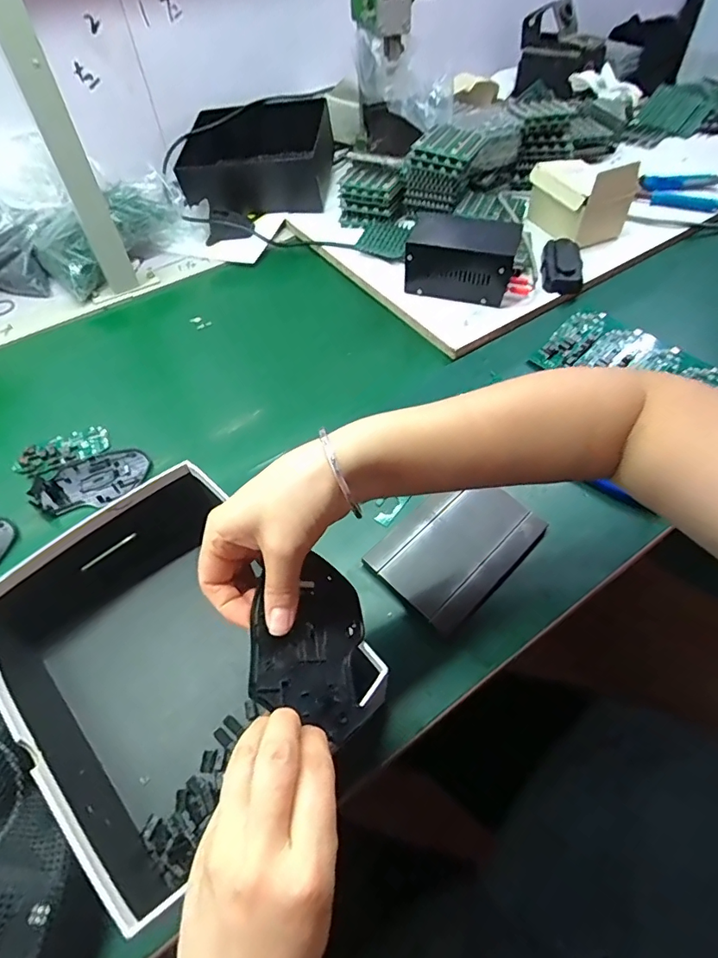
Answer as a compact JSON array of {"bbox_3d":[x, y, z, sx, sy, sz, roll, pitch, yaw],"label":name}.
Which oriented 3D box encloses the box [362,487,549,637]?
[{"bbox_3d":[0.092,0.062,0.469,0.152,0.028,0.101,-38,60,-23],"label":"box"}]

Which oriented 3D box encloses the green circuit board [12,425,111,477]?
[{"bbox_3d":[-0.330,-0.033,0.555,0.097,0.010,0.046,-23,55,-14],"label":"green circuit board"}]

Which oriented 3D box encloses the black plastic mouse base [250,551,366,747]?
[{"bbox_3d":[-0.030,0.097,0.311,0.073,0.005,0.107,20,48,-17],"label":"black plastic mouse base"}]

